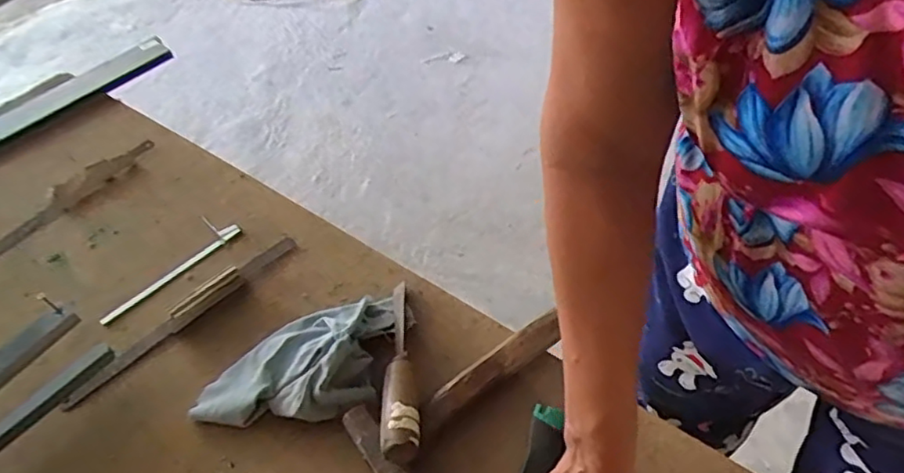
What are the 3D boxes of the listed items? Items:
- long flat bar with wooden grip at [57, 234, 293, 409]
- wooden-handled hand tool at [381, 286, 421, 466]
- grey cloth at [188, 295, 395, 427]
[{"bbox_3d":[-0.306,0.087,0.724,0.032,0.012,0.298,31,55,29],"label":"long flat bar with wooden grip"},{"bbox_3d":[-0.053,0.127,0.638,0.031,0.027,0.233,-5,30,-2],"label":"wooden-handled hand tool"},{"bbox_3d":[-0.159,0.124,0.653,0.231,0.053,0.136,-13,47,-7],"label":"grey cloth"}]

